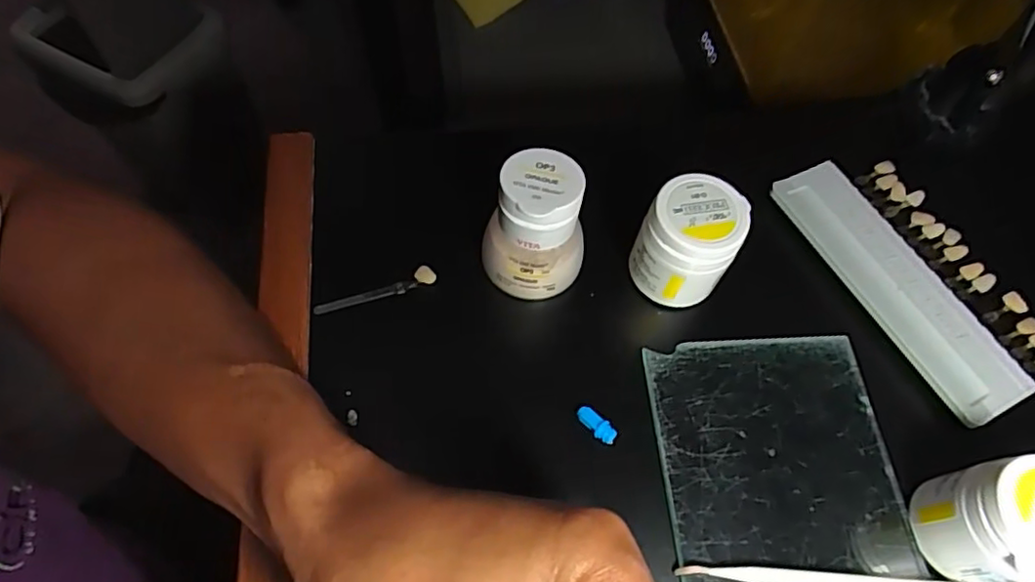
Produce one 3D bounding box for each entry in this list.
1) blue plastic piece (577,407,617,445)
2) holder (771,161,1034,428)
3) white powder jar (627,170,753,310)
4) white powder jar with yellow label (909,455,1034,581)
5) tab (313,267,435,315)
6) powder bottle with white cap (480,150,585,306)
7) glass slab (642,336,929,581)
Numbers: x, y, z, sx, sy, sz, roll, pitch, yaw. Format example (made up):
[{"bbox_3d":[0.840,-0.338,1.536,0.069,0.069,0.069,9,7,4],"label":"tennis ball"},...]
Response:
[{"bbox_3d":[0.035,0.059,0.276,0.008,0.005,0.019,-39,69,-20],"label":"blue plastic piece"},{"bbox_3d":[0.202,-0.010,0.318,0.072,0.009,0.145,-23,65,-13],"label":"holder"},{"bbox_3d":[0.081,-0.023,0.293,0.041,0.053,0.043,1,62,-1],"label":"white powder jar"},{"bbox_3d":[0.188,0.090,0.240,0.042,0.050,0.041,1,62,-1],"label":"white powder jar with yellow label"},{"bbox_3d":[-0.070,0.000,0.304,0.060,0.006,0.006,-18,64,-11],"label":"tab"},{"bbox_3d":[0.008,-0.029,0.289,0.045,0.066,0.042,1,62,-1],"label":"powder bottle with white cap"},{"bbox_3d":[0.117,0.113,0.254,0.101,0.007,0.197,-3,62,-3],"label":"glass slab"}]

